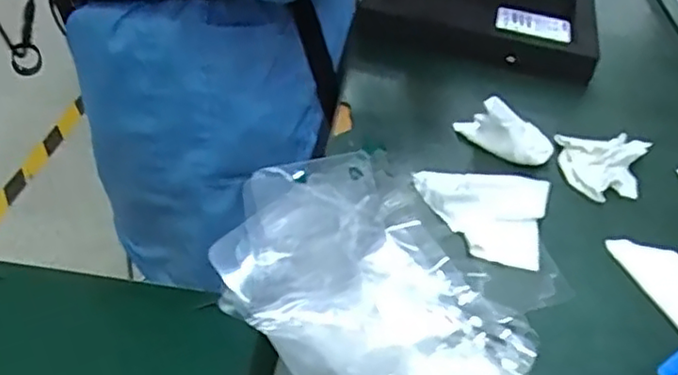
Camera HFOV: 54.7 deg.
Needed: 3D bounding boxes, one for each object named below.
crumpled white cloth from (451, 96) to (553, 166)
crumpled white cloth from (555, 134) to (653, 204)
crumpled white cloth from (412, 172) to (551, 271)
[{"bbox_3d":[0.125,-0.044,0.489,0.073,0.037,0.026,21,43,12],"label":"crumpled white cloth"},{"bbox_3d":[0.199,-0.019,0.488,0.062,0.017,0.062,9,42,-2],"label":"crumpled white cloth"},{"bbox_3d":[0.097,0.013,0.441,0.090,0.009,0.083,13,42,3],"label":"crumpled white cloth"}]

